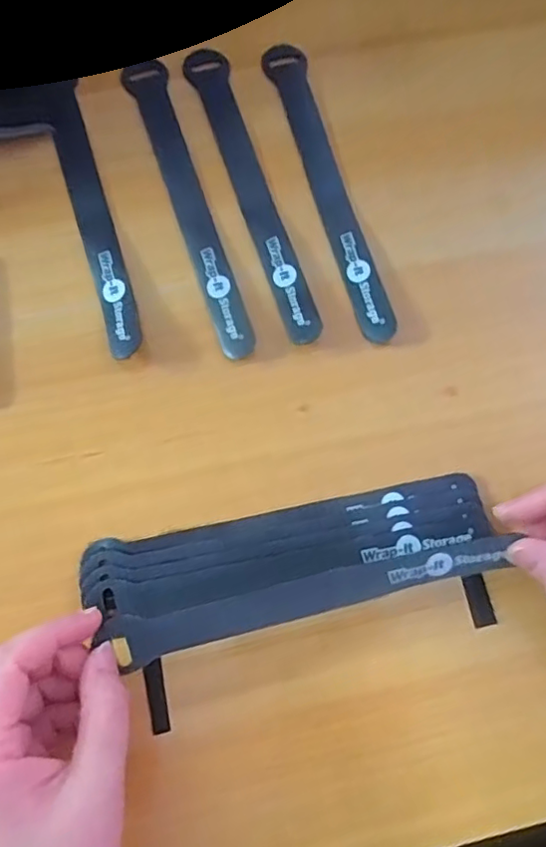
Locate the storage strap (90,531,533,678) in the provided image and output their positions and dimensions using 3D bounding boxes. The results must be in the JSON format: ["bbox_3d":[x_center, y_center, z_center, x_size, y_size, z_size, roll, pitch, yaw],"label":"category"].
[{"bbox_3d":[0.018,0.079,0.264,0.180,0.006,0.023,-11,92,-5],"label":"storage strap"}]

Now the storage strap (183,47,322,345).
[{"bbox_3d":[-0.015,-0.142,0.351,0.025,0.007,0.213,-15,78,-5],"label":"storage strap"}]

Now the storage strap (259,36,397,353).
[{"bbox_3d":[0.032,-0.146,0.356,0.025,0.007,0.215,-13,78,-5],"label":"storage strap"}]

